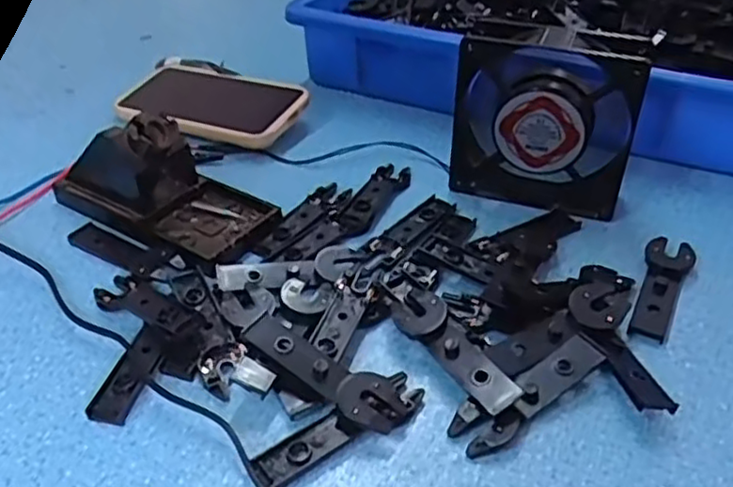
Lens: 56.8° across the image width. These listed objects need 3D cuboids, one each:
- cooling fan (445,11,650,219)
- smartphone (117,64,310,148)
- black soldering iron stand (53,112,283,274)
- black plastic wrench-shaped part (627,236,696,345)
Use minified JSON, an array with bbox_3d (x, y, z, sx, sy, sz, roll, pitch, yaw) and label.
[{"bbox_3d":[0.122,-0.087,0.470,0.120,0.121,0.036,18,42,22],"label":"cooling fan"},{"bbox_3d":[-0.136,-0.122,0.596,0.169,0.018,0.087,16,48,24],"label":"smartphone"},{"bbox_3d":[-0.142,-0.048,0.465,0.161,0.068,0.072,22,43,26],"label":"black soldering iron stand"},{"bbox_3d":[0.181,0.026,0.420,0.027,0.012,0.092,20,43,24],"label":"black plastic wrench-shaped part"}]

